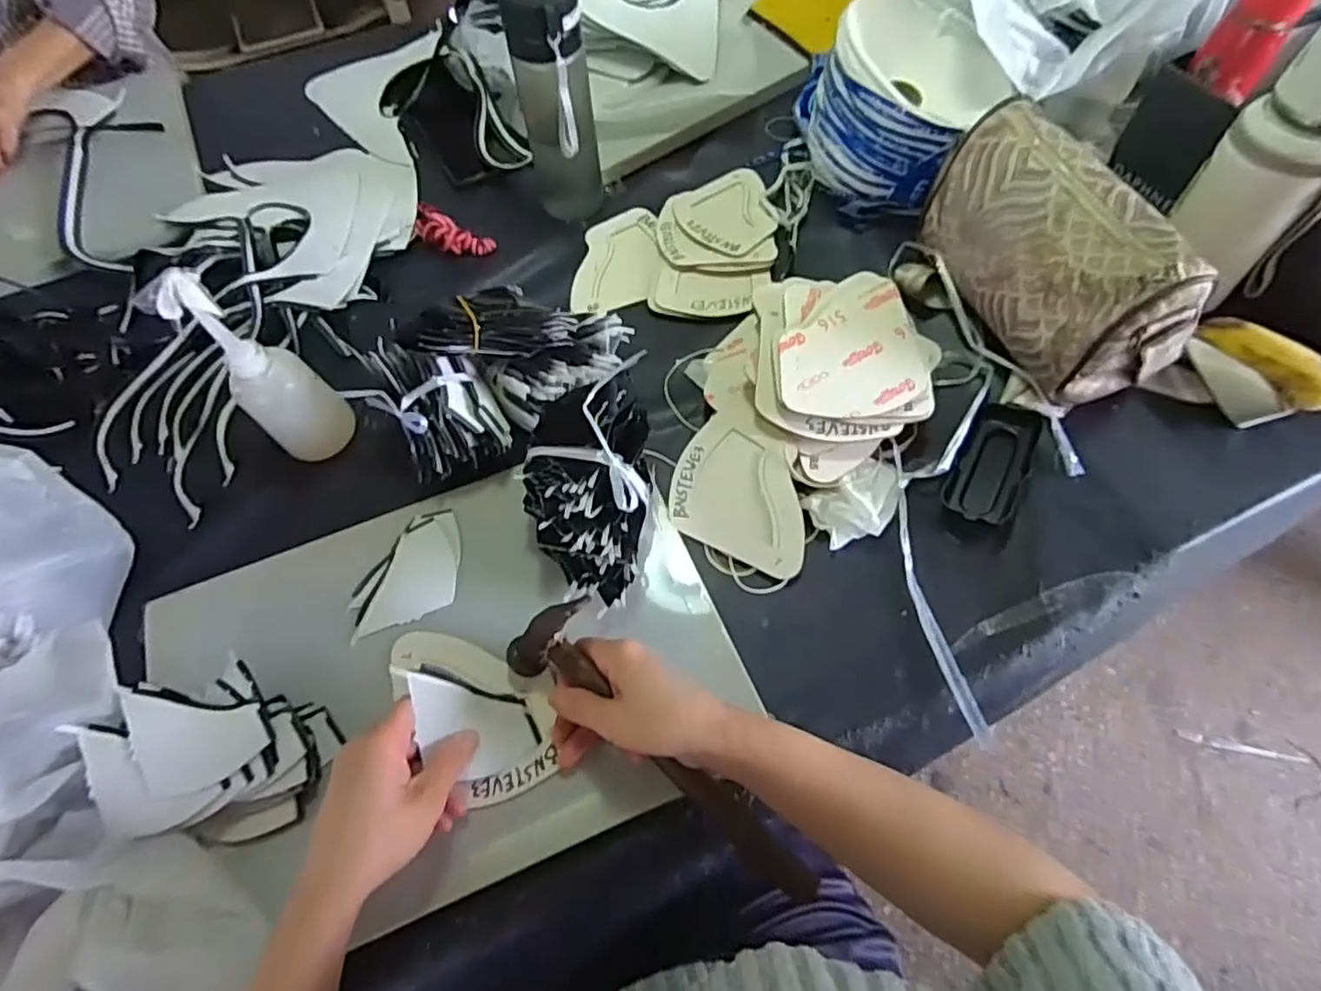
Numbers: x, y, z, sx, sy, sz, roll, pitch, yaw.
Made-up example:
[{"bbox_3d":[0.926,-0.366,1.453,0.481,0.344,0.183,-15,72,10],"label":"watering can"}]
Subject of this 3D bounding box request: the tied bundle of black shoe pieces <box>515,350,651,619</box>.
[{"bbox_3d":[-0.054,-0.015,0.501,0.089,0.084,0.183,5,63,4],"label":"tied bundle of black shoe pieces"}]

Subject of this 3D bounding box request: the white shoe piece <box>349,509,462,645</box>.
[{"bbox_3d":[-0.197,0.057,0.511,0.086,0.005,0.083,-17,64,-7],"label":"white shoe piece"}]

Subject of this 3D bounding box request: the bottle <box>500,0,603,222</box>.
[{"bbox_3d":[-0.096,-0.354,0.613,0.071,0.212,0.054,-13,63,-5],"label":"bottle"}]

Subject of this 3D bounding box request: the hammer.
[{"bbox_3d":[-0.002,0.168,0.431,0.241,0.047,0.067,42,73,7],"label":"hammer"}]

